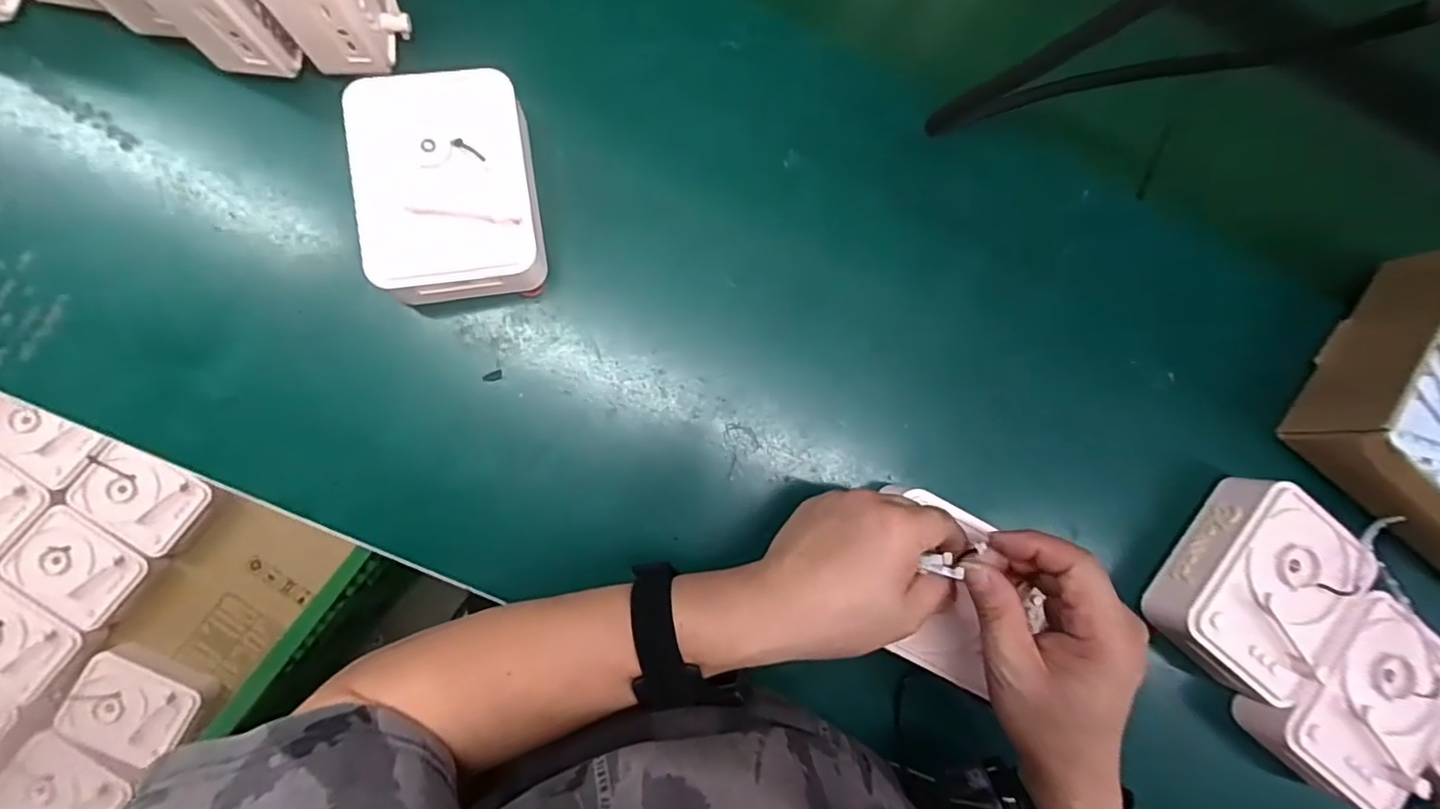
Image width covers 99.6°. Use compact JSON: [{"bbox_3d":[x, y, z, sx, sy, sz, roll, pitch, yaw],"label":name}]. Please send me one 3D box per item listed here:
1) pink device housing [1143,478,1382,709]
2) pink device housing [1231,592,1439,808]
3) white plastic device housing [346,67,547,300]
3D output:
[{"bbox_3d":[0.367,0.125,0.414,0.097,0.044,0.123,36,82,-4],"label":"pink device housing"},{"bbox_3d":[0.434,0.198,0.413,0.100,0.043,0.125,40,82,-3],"label":"pink device housing"},{"bbox_3d":[-0.163,-0.132,0.378,0.105,0.050,0.136,-9,87,-8],"label":"white plastic device housing"}]

